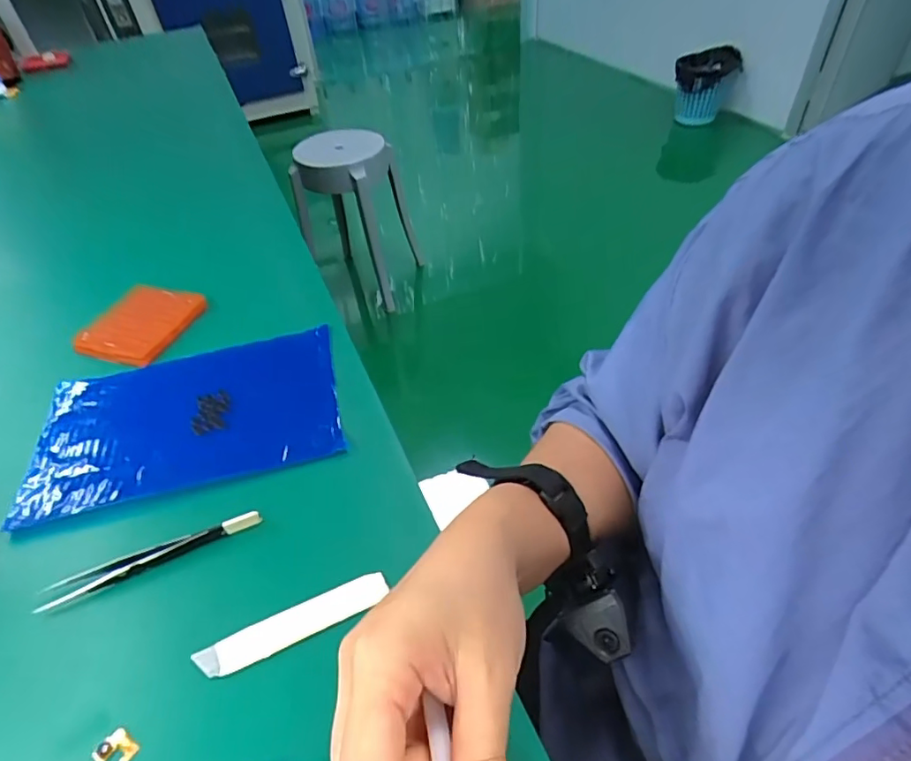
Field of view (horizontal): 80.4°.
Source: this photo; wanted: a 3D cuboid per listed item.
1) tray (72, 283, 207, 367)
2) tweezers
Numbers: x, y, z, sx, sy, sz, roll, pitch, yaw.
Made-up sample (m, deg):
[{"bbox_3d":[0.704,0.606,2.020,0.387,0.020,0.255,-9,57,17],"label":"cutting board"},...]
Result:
[{"bbox_3d":[-0.296,-0.056,0.505,0.087,0.010,0.094,10,47,16],"label":"tray"},{"bbox_3d":[-0.182,0.106,0.324,0.125,0.007,0.019,-17,46,-11],"label":"tweezers"}]

